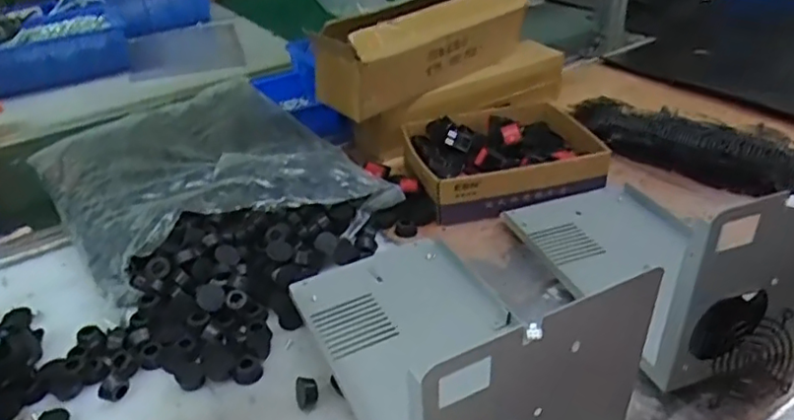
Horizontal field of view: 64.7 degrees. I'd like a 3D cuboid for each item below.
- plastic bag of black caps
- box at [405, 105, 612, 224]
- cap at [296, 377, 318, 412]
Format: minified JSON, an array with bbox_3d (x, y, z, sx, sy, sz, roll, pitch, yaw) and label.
[{"bbox_3d":[-0.212,-0.025,0.700,0.303,0.078,0.477,-28,41,-31],"label":"plastic bag of black caps"},{"bbox_3d":[0.120,-0.066,0.737,0.211,0.059,0.151,-9,33,-9],"label":"box"},{"bbox_3d":[-0.072,0.147,0.500,0.017,0.025,0.016,-2,35,2],"label":"cap"}]

